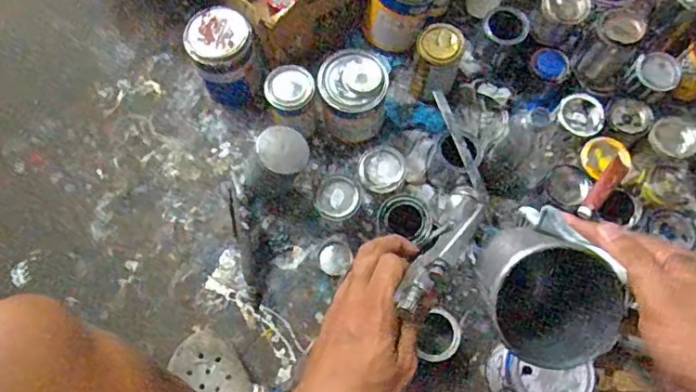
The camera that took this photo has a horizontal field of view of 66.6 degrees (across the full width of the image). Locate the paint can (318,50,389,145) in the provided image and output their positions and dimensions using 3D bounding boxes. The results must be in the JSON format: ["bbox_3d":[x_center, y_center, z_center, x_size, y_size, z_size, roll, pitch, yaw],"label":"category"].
[{"bbox_3d":[0.007,-0.156,0.840,0.098,0.128,0.093,0,71,-1],"label":"paint can"}]

